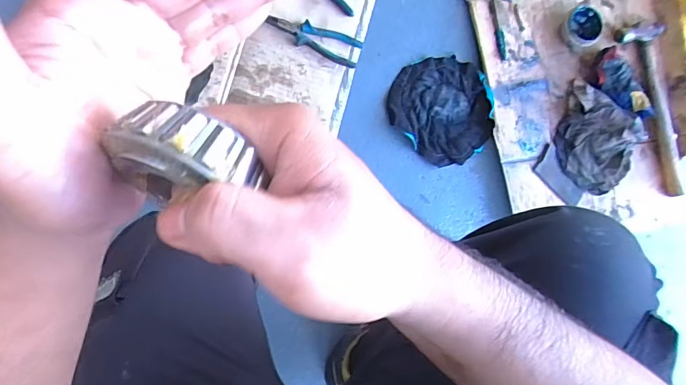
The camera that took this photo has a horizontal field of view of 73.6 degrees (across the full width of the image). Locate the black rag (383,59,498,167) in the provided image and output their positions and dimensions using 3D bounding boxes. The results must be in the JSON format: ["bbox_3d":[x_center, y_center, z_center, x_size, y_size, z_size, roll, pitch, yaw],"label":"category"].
[{"bbox_3d":[0.180,-0.151,0.808,0.187,0.028,0.182,43,78,-7],"label":"black rag"}]

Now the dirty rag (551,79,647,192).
[{"bbox_3d":[0.466,-0.092,0.841,0.178,0.039,0.166,39,79,-8],"label":"dirty rag"}]

